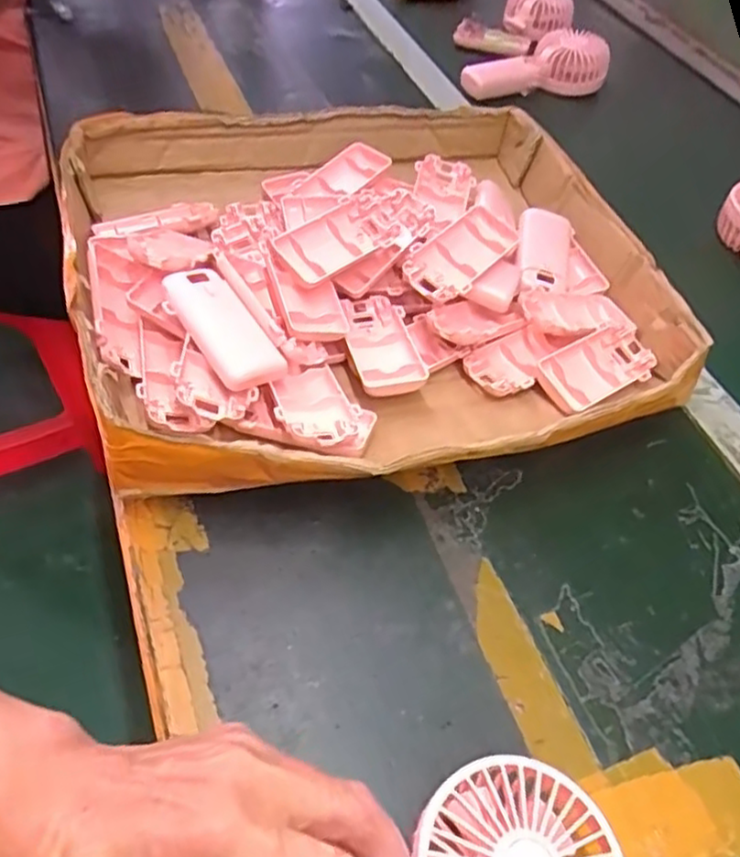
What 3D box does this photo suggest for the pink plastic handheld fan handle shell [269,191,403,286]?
[{"bbox_3d":[-0.021,-0.139,0.493,0.101,0.020,0.048,-32,80,-30],"label":"pink plastic handheld fan handle shell"}]

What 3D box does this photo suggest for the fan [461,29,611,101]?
[{"bbox_3d":[0.193,-0.406,0.767,0.168,0.051,0.067,-20,56,-22],"label":"fan"}]

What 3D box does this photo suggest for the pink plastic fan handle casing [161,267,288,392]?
[{"bbox_3d":[-0.091,-0.063,0.422,0.040,0.012,0.090,-34,79,-28],"label":"pink plastic fan handle casing"}]

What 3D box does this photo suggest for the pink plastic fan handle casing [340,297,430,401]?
[{"bbox_3d":[0.008,-0.059,0.476,0.046,0.015,0.090,-8,52,-11],"label":"pink plastic fan handle casing"}]

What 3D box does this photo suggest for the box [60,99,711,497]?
[{"bbox_3d":[0.002,-0.113,0.511,0.407,0.092,0.366,-14,54,-16],"label":"box"}]

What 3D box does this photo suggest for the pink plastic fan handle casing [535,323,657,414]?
[{"bbox_3d":[0.163,-0.044,0.486,0.090,0.014,0.044,-25,76,-25],"label":"pink plastic fan handle casing"}]

